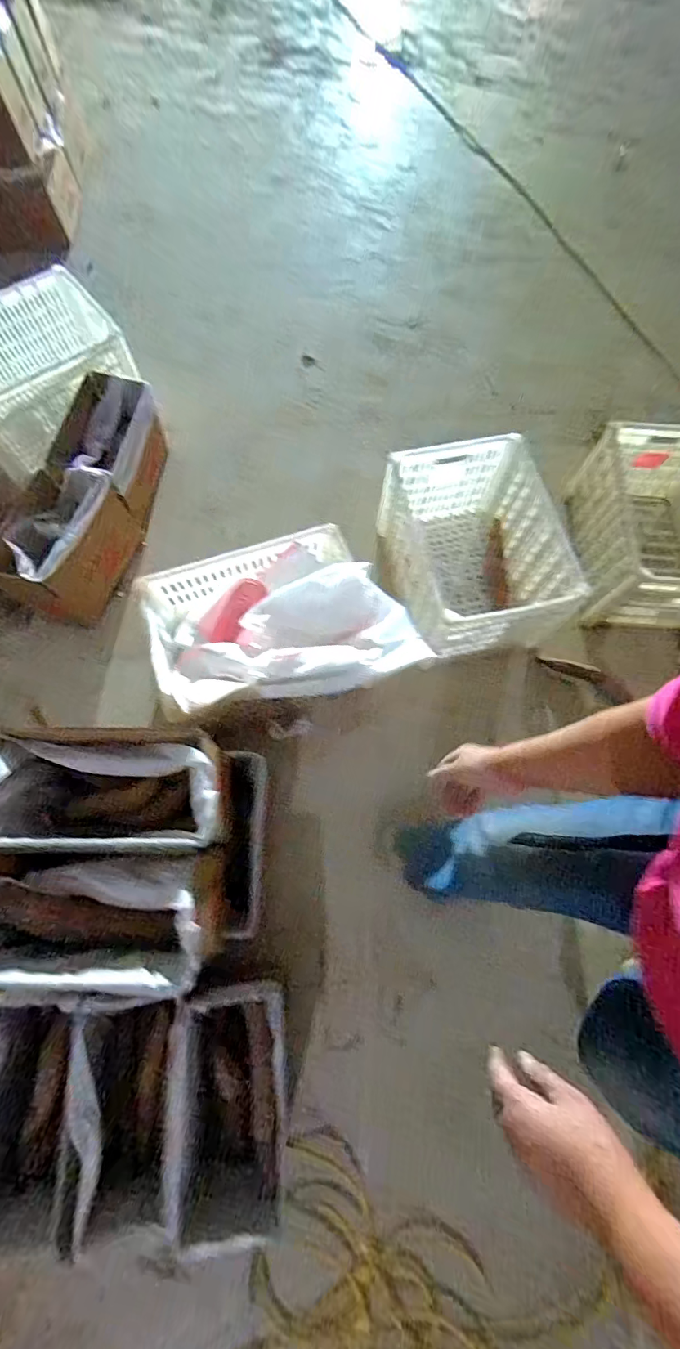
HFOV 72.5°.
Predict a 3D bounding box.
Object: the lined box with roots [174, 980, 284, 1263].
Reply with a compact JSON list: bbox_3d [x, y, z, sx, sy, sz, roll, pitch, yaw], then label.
[{"bbox_3d":[-0.191,0.758,0.854,0.158,0.190,0.347,-1,71,-2],"label":"lined box with roots"}]

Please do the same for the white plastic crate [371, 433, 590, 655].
[{"bbox_3d":[0.336,-0.310,1.214,0.367,0.294,0.461,-10,71,-5],"label":"white plastic crate"}]

